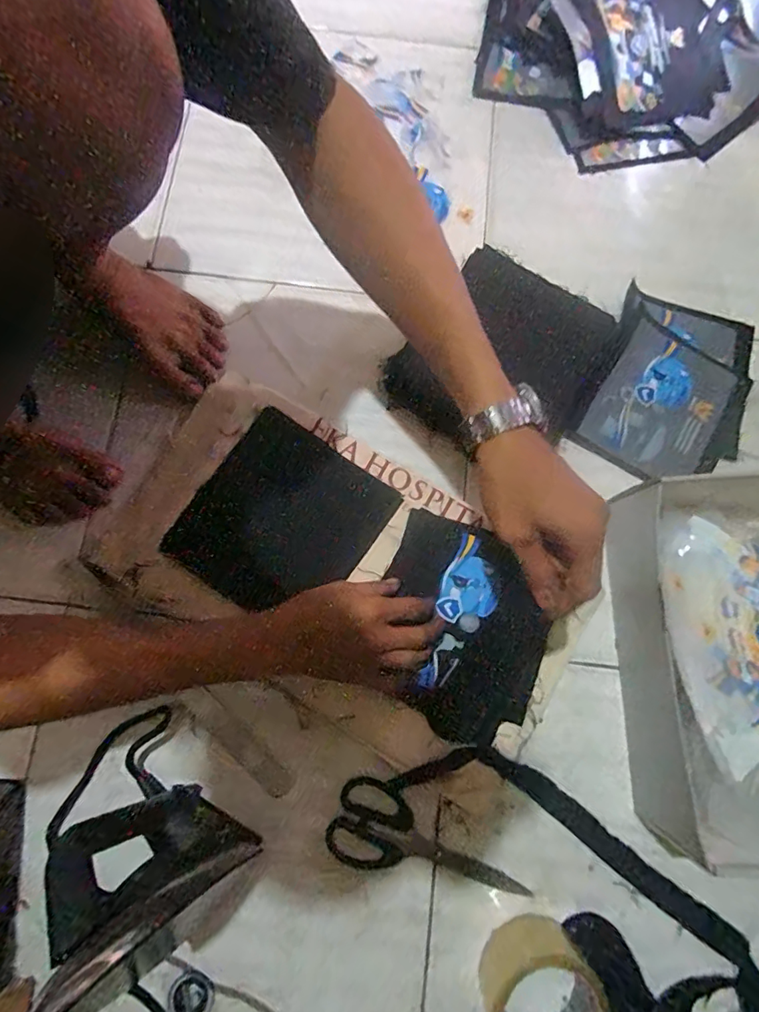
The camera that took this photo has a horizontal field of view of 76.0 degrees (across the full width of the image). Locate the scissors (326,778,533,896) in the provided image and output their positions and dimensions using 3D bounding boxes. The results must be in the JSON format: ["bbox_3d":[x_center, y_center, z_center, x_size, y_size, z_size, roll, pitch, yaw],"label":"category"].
[{"bbox_3d":[0.046,0.325,0.454,0.187,0.007,0.075,23,78,4],"label":"scissors"}]

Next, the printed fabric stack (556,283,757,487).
[{"bbox_3d":[0.333,-0.135,0.551,0.167,0.025,0.216,26,78,5],"label":"printed fabric stack"}]

